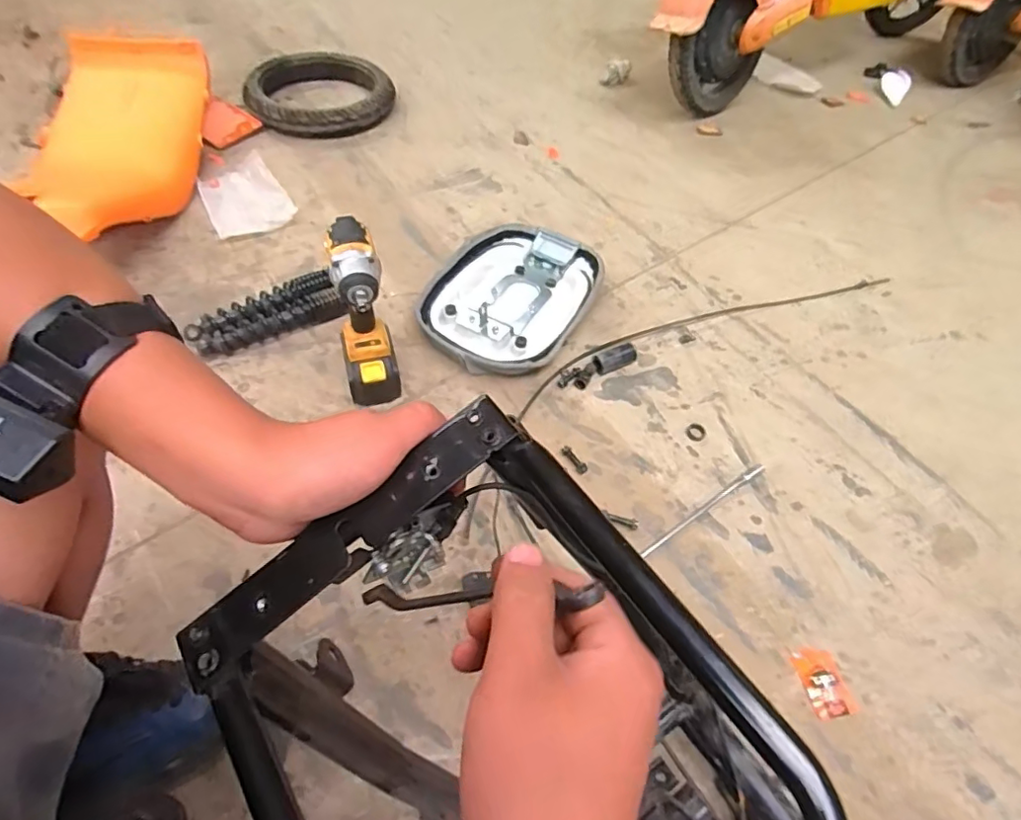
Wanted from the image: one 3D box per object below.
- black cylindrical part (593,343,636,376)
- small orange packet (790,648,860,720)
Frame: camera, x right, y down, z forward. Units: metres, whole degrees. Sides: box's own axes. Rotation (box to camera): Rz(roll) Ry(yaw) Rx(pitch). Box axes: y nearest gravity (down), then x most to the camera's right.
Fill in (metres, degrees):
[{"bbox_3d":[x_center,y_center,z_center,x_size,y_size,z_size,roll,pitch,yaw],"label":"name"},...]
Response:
[{"bbox_3d":[0.183,-0.092,0.959,0.079,0.036,0.033,-21,58,-20],"label":"black cylindrical part"},{"bbox_3d":[0.379,0.329,0.668,0.054,0.004,0.074,-7,54,-11],"label":"small orange packet"}]

